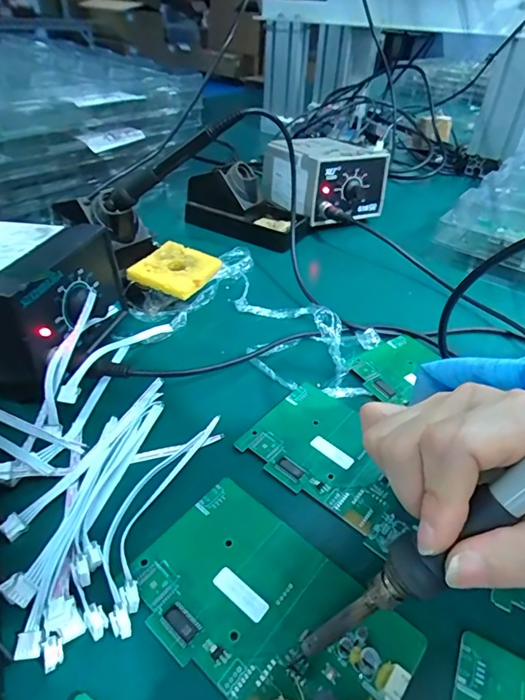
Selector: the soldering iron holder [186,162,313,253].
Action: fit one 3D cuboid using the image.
[{"bbox_3d":[-0.016,-0.187,0.549,0.151,0.068,0.081,27,43,25],"label":"soldering iron holder"}]

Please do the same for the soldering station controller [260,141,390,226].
[{"bbox_3d":[0.081,-0.238,0.604,0.119,0.087,0.144,-18,44,-26],"label":"soldering station controller"}]

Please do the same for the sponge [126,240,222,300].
[{"bbox_3d":[-0.080,-0.077,0.406,0.063,0.007,0.067,25,46,14],"label":"sponge"}]

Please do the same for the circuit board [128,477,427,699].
[{"bbox_3d":[0.001,0.122,0.209,0.129,0.013,0.079,32,45,29],"label":"circuit board"}]

